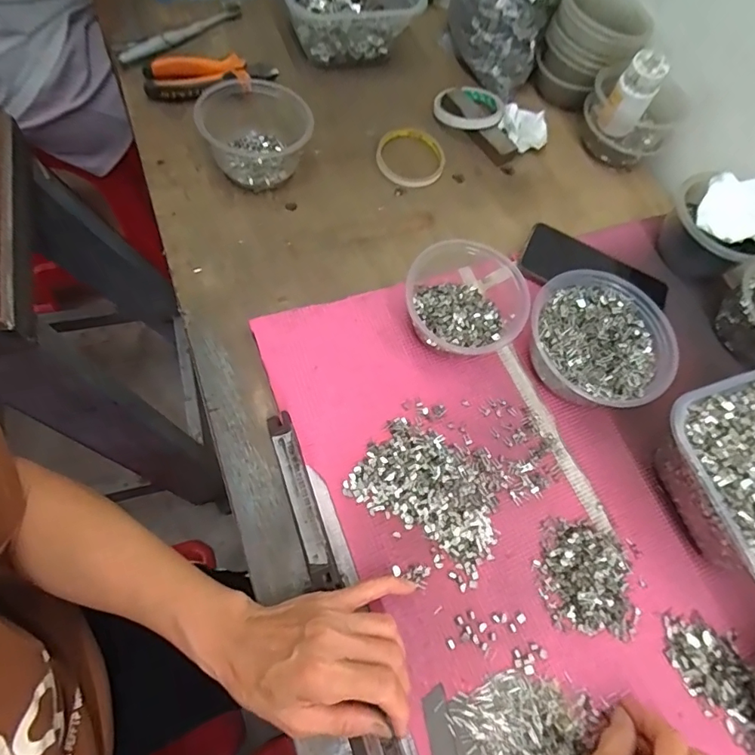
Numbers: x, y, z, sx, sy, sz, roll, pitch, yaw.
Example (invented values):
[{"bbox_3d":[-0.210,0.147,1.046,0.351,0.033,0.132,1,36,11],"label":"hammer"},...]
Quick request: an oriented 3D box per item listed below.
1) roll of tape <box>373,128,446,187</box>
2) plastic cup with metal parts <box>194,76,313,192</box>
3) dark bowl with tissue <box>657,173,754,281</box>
[{"bbox_3d":[0.039,-0.265,0.582,0.082,0.009,0.085,1,68,-3],"label":"roll of tape"},{"bbox_3d":[-0.131,-0.269,0.526,0.108,0.062,0.111,4,66,-8],"label":"plastic cup with metal parts"},{"bbox_3d":[0.363,-0.161,0.535,0.086,0.100,0.108,-28,73,-19],"label":"dark bowl with tissue"}]

